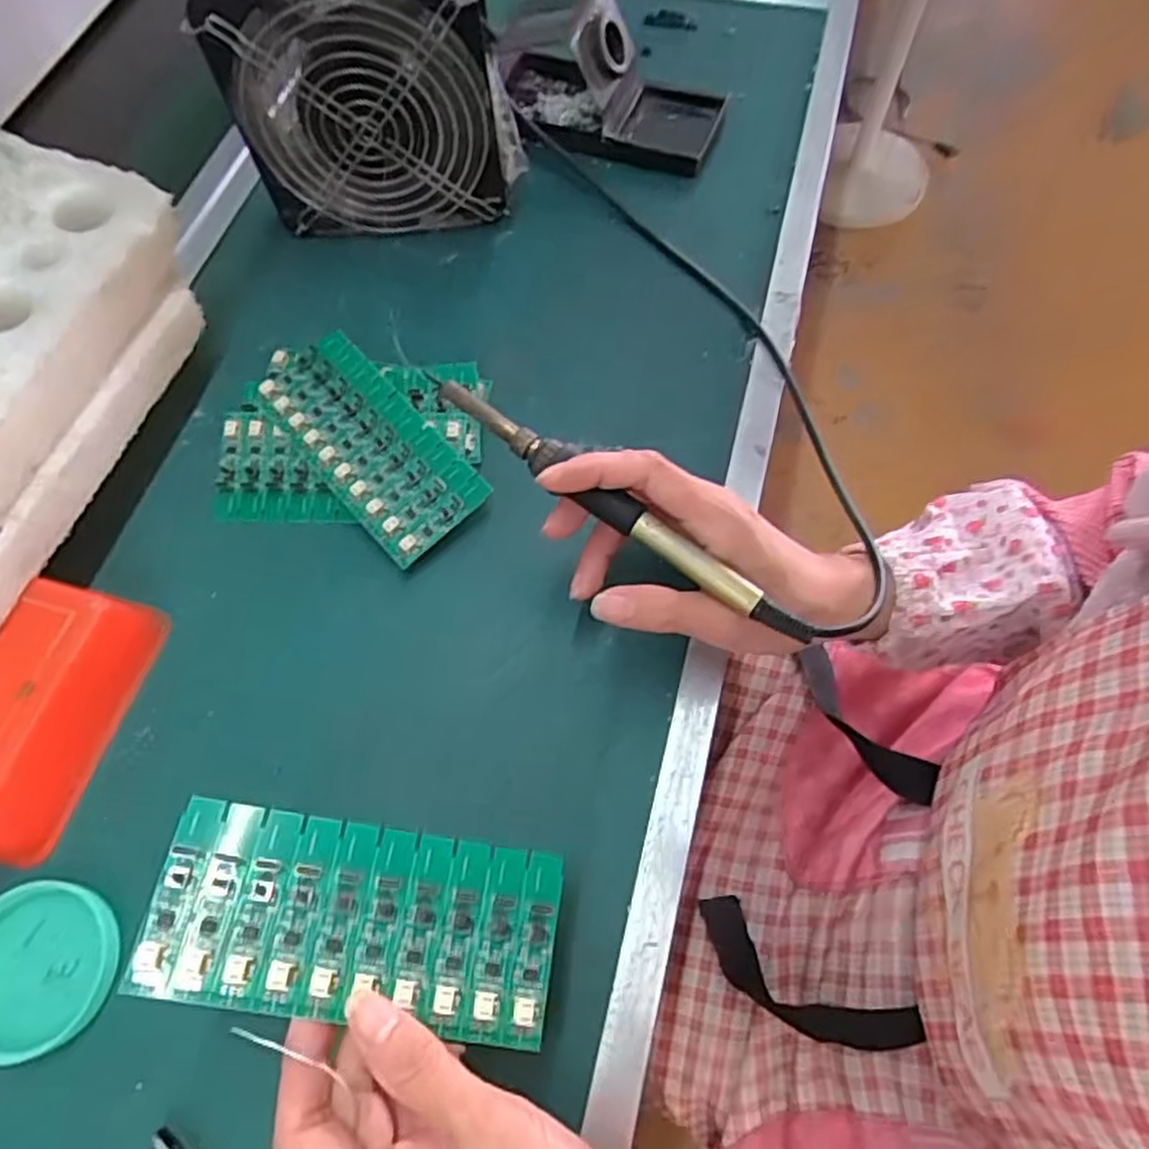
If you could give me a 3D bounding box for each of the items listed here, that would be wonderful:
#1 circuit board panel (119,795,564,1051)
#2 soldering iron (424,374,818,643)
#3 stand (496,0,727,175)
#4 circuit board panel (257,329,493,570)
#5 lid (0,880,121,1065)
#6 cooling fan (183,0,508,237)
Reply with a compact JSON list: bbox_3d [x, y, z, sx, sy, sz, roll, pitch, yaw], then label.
[{"bbox_3d":[-0.076,0.123,0.267,0.138,0.005,0.063,12,62,-7],"label":"circuit board panel"},{"bbox_3d":[0.016,-0.032,0.327,0.202,0.013,0.015,36,69,10],"label":"soldering iron"},{"bbox_3d":[0.020,-0.340,0.512,0.162,0.066,0.085,20,68,7],"label":"stand"},{"bbox_3d":[-0.114,-0.073,0.413,0.064,0.008,0.138,-42,77,-8],"label":"circuit board panel"},{"bbox_3d":[-0.234,0.169,0.322,0.064,0.011,0.065,-1,65,2],"label":"lid"},{"bbox_3d":[-0.122,-0.289,0.447,0.157,0.150,0.060,-3,67,-3],"label":"cooling fan"}]

